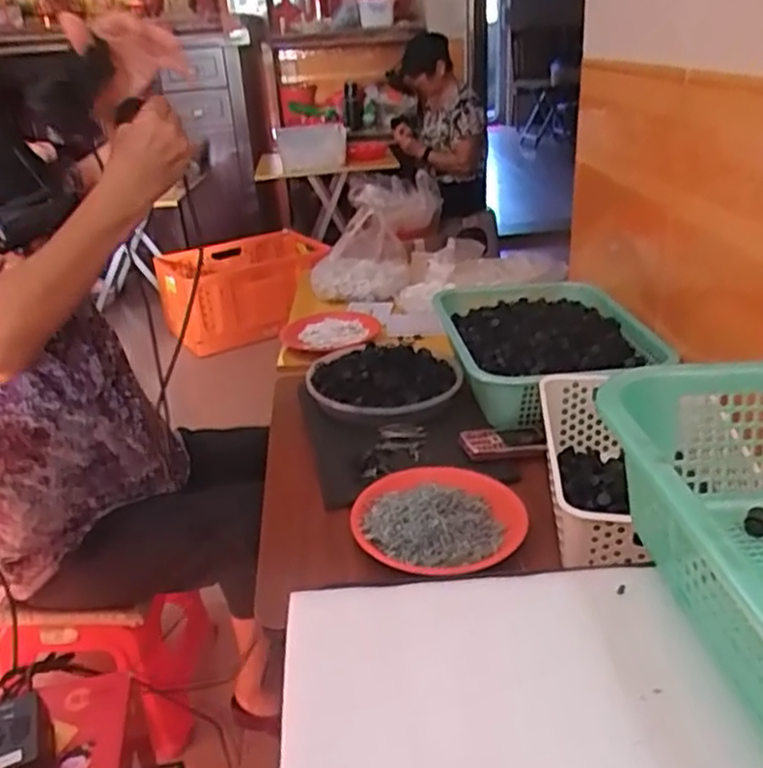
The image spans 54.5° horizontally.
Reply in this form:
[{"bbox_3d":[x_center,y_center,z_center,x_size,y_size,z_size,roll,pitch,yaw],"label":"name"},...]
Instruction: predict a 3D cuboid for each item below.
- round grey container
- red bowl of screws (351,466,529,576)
[{"bbox_3d":[0.006,-0.007,1.119,0.226,0.072,0.227,-3,26,1],"label":"round grey container"},{"bbox_3d":[0.063,0.144,0.844,0.188,0.046,0.181,-17,29,-25],"label":"red bowl of screws"}]

